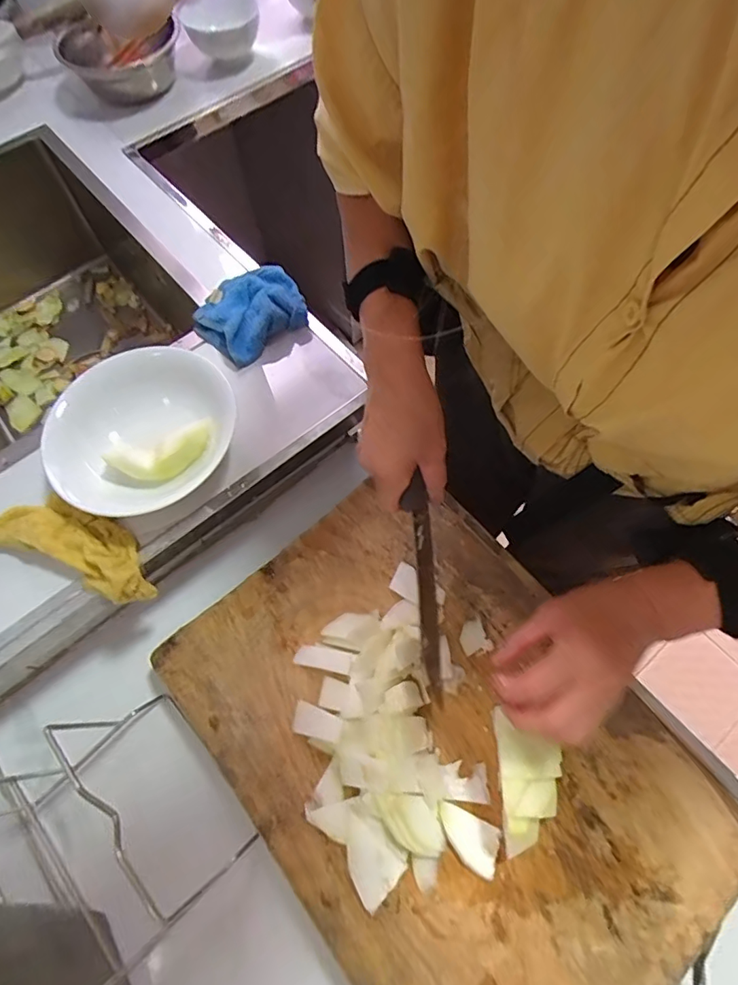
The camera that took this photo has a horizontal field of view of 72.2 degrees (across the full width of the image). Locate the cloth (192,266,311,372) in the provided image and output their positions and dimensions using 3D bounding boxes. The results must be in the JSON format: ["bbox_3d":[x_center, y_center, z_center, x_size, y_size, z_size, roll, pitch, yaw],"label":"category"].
[{"bbox_3d":[-0.125,-0.196,0.545,0.115,0.041,0.090,-35,69,-12],"label":"cloth"}]

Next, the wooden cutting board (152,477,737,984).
[{"bbox_3d":[0.058,0.205,0.422,0.310,0.037,0.438,-38,69,-14],"label":"wooden cutting board"}]

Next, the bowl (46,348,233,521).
[{"bbox_3d":[-0.201,-0.053,0.469,0.168,0.060,0.154,-1,66,2],"label":"bowl"}]

